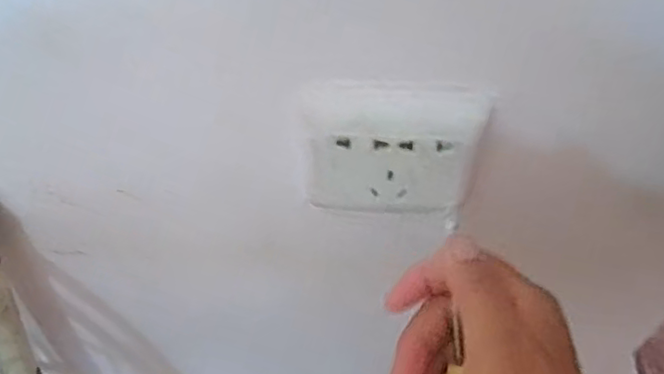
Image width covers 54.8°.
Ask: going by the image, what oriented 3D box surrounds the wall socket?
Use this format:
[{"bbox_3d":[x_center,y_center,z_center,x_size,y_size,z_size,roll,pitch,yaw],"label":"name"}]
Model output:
[{"bbox_3d":[0.029,-0.017,0.301,0.078,0.075,0.015,1,54,3],"label":"wall socket"}]

